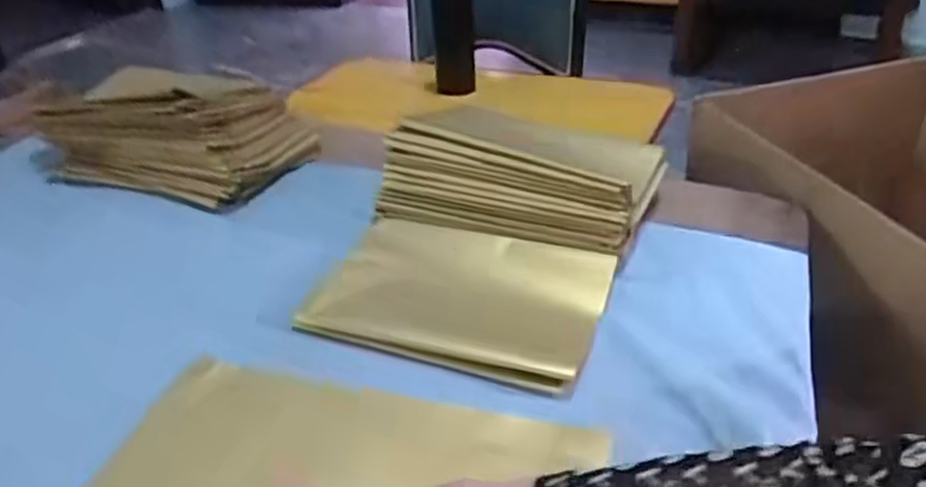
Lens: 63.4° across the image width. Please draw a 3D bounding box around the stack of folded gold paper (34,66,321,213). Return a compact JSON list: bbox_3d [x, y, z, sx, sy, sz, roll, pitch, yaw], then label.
[{"bbox_3d":[-0.350,-0.147,0.932,0.295,0.107,0.212,11,36,22],"label":"stack of folded gold paper"}]

